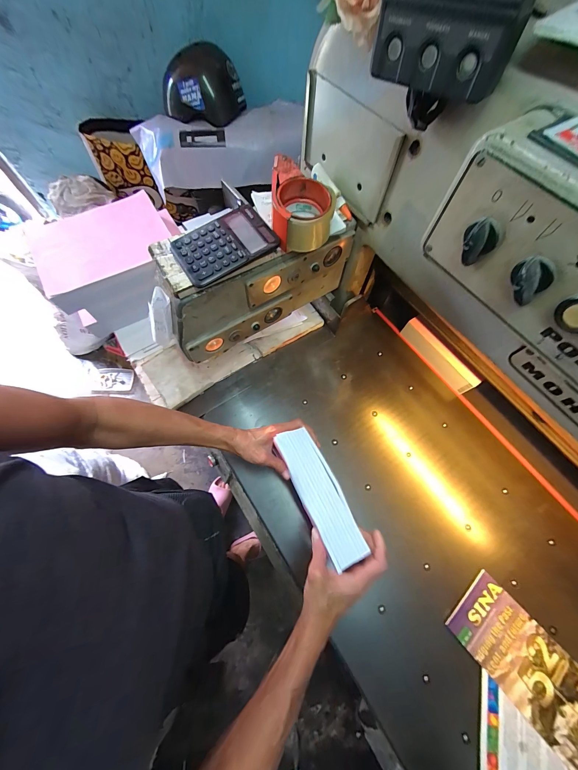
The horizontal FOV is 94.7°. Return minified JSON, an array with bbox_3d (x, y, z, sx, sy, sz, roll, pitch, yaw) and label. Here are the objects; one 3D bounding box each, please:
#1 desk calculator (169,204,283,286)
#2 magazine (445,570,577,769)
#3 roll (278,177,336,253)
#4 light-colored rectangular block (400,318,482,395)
[{"bbox_3d":[-0.099,-0.217,0.409,0.145,0.025,0.092,-31,71,-14],"label":"desk calculator"},{"bbox_3d":[0.419,0.488,0.455,0.131,0.007,0.278,-38,73,-16],"label":"magazine"},{"bbox_3d":[0.028,-0.261,0.411,0.078,0.058,0.085,1,67,-1],"label":"roll"},{"bbox_3d":[0.364,-0.071,0.656,0.026,0.059,0.208,-32,71,-14],"label":"light-colored rectangular block"}]

